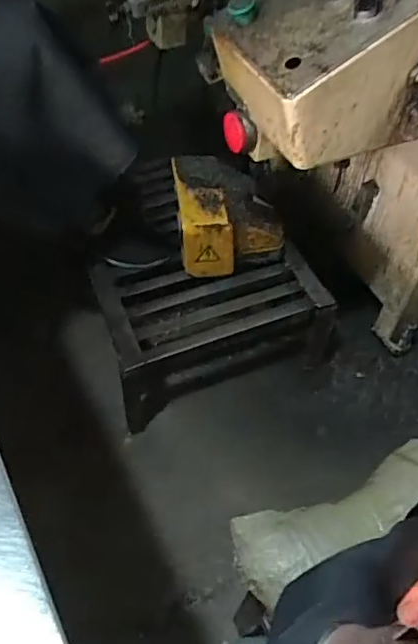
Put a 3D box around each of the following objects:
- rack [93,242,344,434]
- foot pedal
[{"bbox_3d":[0.033,0.005,1.281,0.512,0.280,0.242,-15,54,-13],"label":"rack"},{"bbox_3d":[0.042,-0.233,1.210,0.214,0.141,0.219,-5,52,-6],"label":"foot pedal"}]

